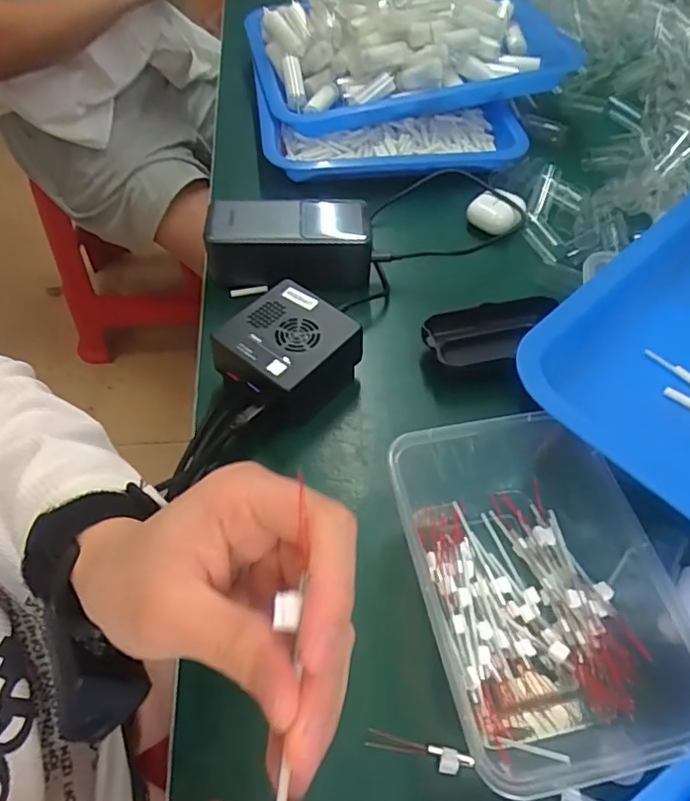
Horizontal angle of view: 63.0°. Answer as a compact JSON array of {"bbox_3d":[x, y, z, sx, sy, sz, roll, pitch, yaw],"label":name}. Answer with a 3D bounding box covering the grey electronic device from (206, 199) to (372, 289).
[{"bbox_3d":[-0.044,-0.128,0.459,0.125,0.058,0.047,-3,54,-4],"label":"grey electronic device"}]

